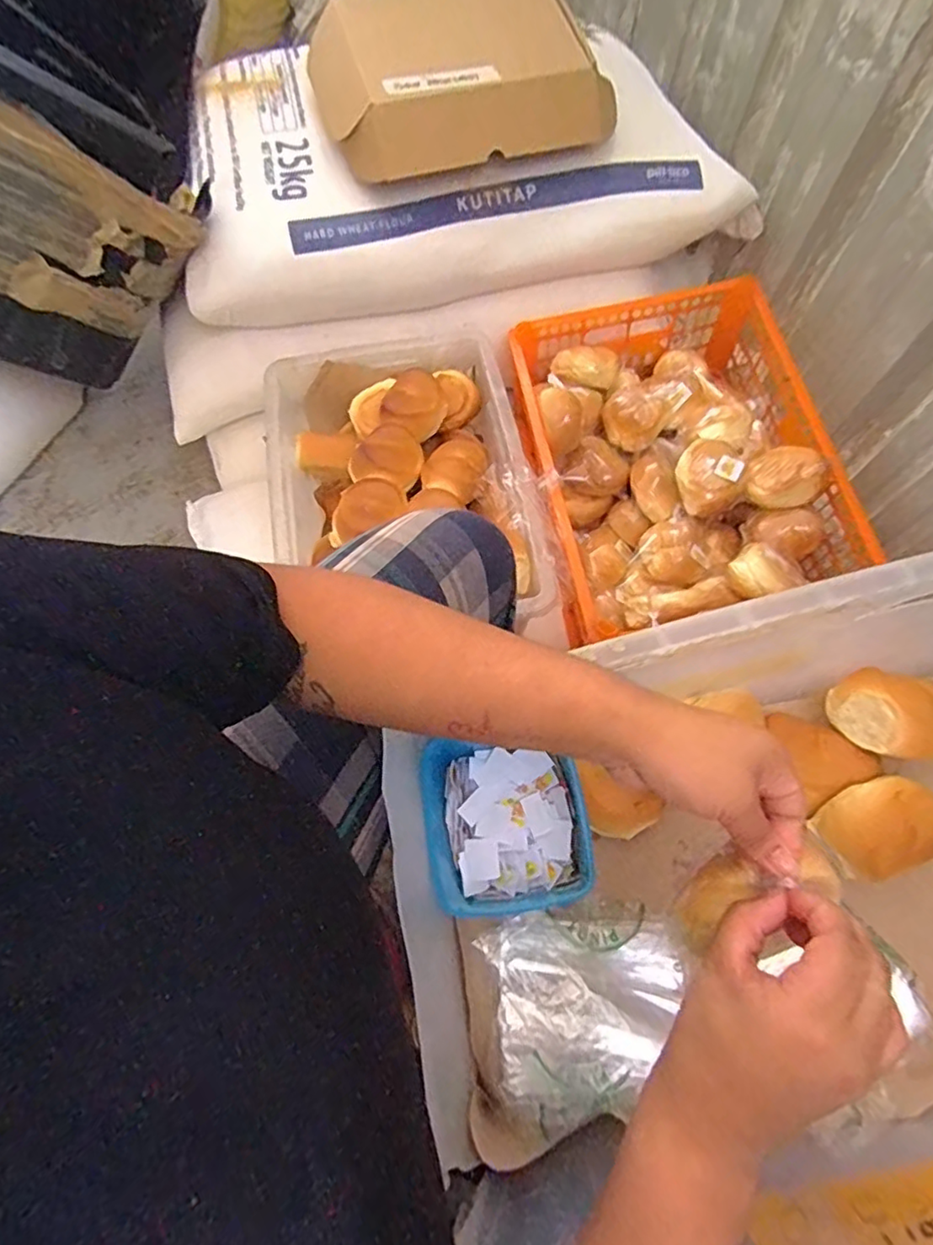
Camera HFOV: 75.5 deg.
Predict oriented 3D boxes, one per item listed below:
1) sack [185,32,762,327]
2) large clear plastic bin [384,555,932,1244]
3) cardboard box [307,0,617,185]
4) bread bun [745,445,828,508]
[{"bbox_3d":[-0.013,-0.610,0.792,0.705,0.124,0.338,-11,70,-3],"label":"sack"},{"bbox_3d":[0.203,0.182,0.364,0.449,0.217,0.354,-12,71,-3],"label":"large clear plastic bin"},{"bbox_3d":[-0.009,-0.651,0.702,0.321,0.087,0.216,-15,71,-4],"label":"cardboard box"},{"bbox_3d":[0.355,-0.163,0.668,0.074,0.059,0.059,42,76,14],"label":"bread bun"}]

